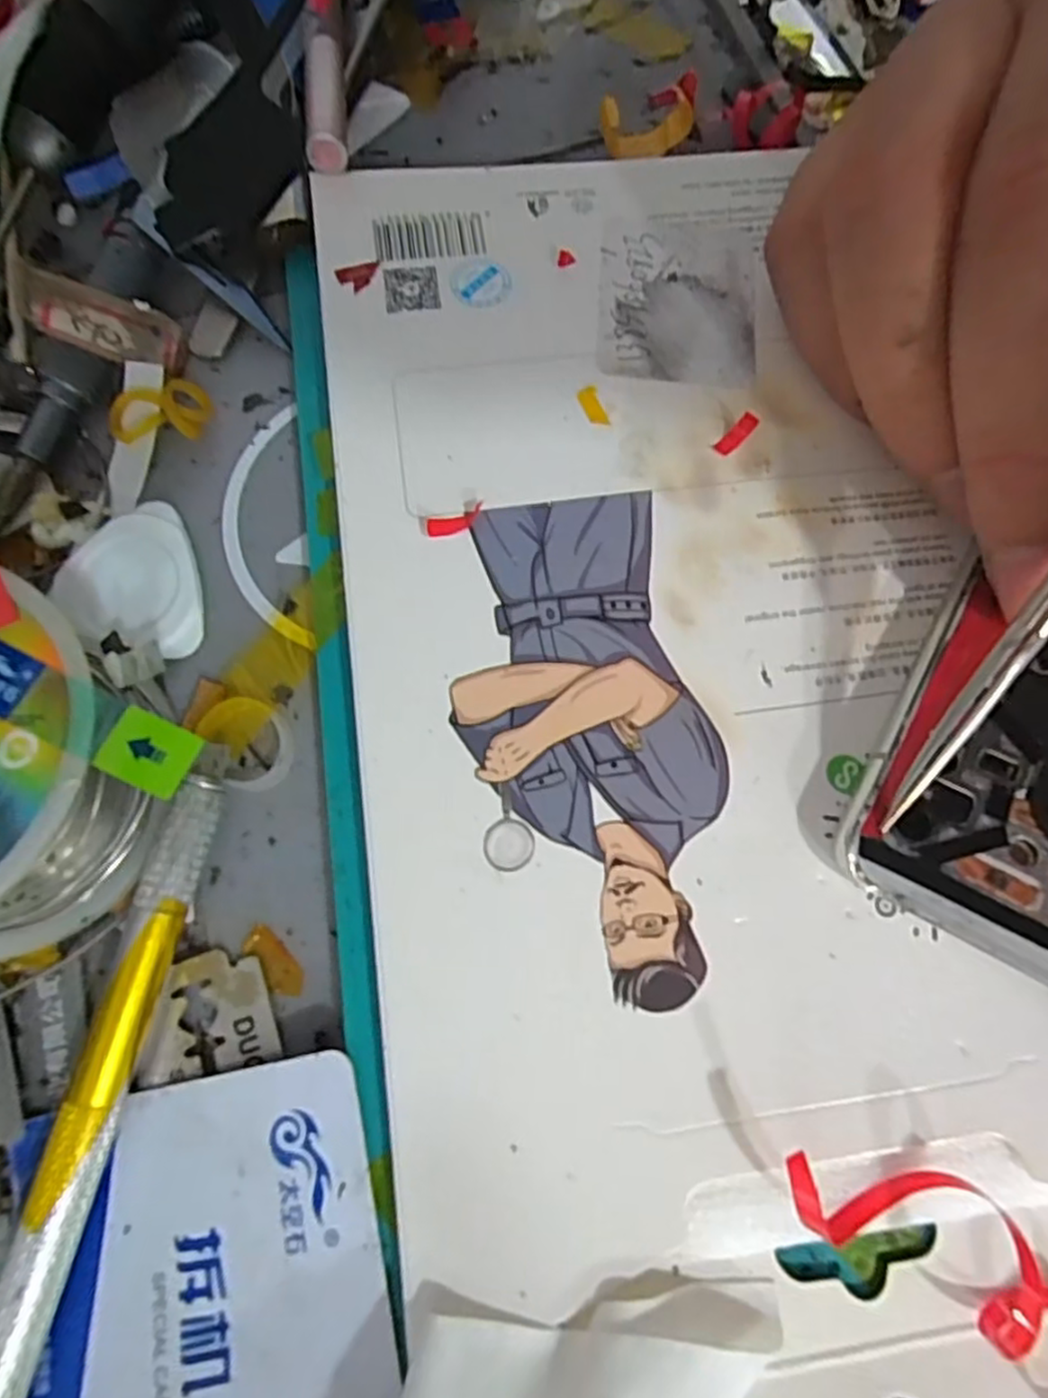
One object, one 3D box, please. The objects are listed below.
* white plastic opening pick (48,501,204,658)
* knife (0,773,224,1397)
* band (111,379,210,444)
[{"bbox_3d":[-0.073,-0.020,0.127,0.026,0.004,0.029,-14,74,-2],"label":"white plastic opening pick"},{"bbox_3d":[-0.063,0.068,0.095,0.008,0.009,0.115,11,75,5],"label":"knife"},{"bbox_3d":[-0.071,-0.057,0.135,0.018,0.006,0.012,-5,74,1],"label":"band"}]

